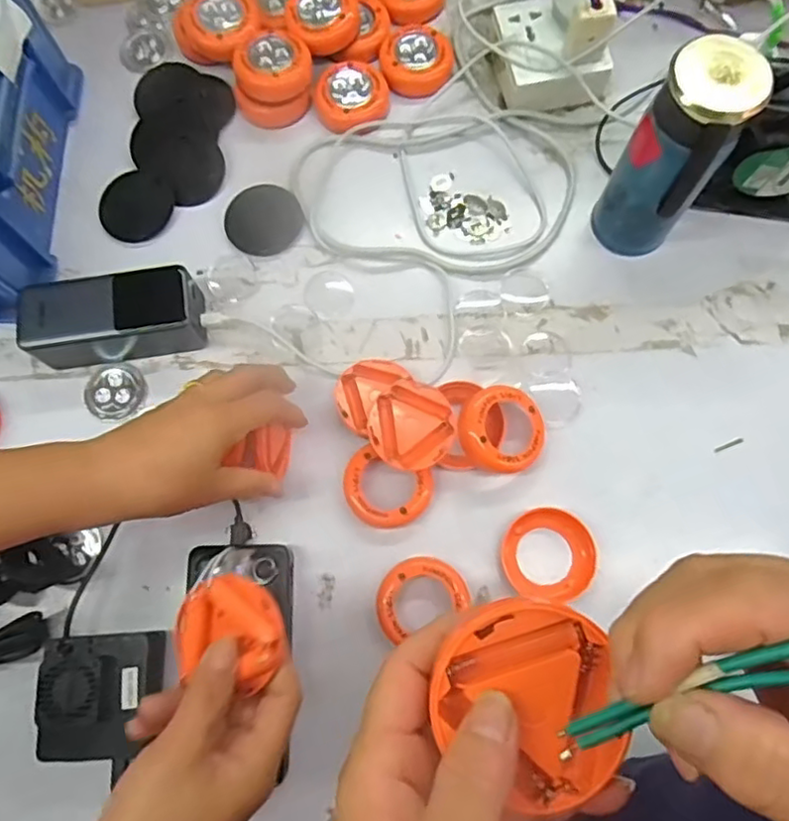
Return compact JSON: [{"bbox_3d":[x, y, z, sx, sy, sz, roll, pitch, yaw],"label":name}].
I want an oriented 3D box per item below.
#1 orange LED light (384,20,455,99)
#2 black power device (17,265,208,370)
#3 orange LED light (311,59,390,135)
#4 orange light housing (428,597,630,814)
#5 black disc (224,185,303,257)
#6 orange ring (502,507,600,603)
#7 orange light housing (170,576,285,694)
[{"bbox_3d":[0.023,-0.321,0.571,0.060,0.022,0.075,16,77,6],"label":"orange LED light"},{"bbox_3d":[-0.219,-0.075,0.492,0.132,0.052,0.055,-10,76,-1],"label":"black power device"},{"bbox_3d":[-0.040,-0.284,0.565,0.066,0.019,0.061,0,76,2],"label":"orange LED light"},{"bbox_3d":[0.045,0.099,0.213,0.060,0.014,0.066,0,76,2],"label":"orange light housing"},{"bbox_3d":[-0.112,-0.164,0.538,0.064,0.009,0.063,0,76,2],"label":"black disc"},{"bbox_3d":[0.113,0.105,0.456,0.068,0.011,0.066,0,76,2],"label":"orange ring"},{"bbox_3d":[-0.090,0.122,0.342,0.060,0.016,0.060,0,76,2],"label":"orange light housing"}]

